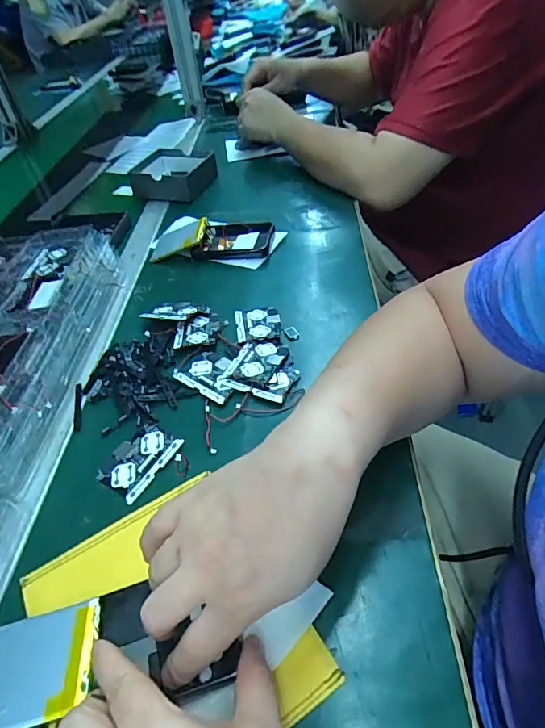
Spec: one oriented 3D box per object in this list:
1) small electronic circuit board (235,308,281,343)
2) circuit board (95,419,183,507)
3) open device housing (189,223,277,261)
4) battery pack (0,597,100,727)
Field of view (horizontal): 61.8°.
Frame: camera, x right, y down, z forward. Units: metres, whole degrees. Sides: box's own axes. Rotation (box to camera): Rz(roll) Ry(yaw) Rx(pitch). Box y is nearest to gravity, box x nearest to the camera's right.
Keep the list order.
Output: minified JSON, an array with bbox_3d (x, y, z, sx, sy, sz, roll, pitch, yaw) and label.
[{"bbox_3d":[-0.016,-0.045,0.491,0.047,0.008,0.058,-9,44,-3],"label":"small electronic circuit board"},{"bbox_3d":[-0.111,0.079,0.381,0.047,0.005,0.062,26,53,29],"label":"circuit board"},{"bbox_3d":[-0.052,-0.168,0.613,0.102,0.018,0.075,2,45,8],"label":"open device housing"},{"bbox_3d":[-0.143,0.175,0.262,0.081,0.004,0.061,-17,34,-1],"label":"battery pack"}]

